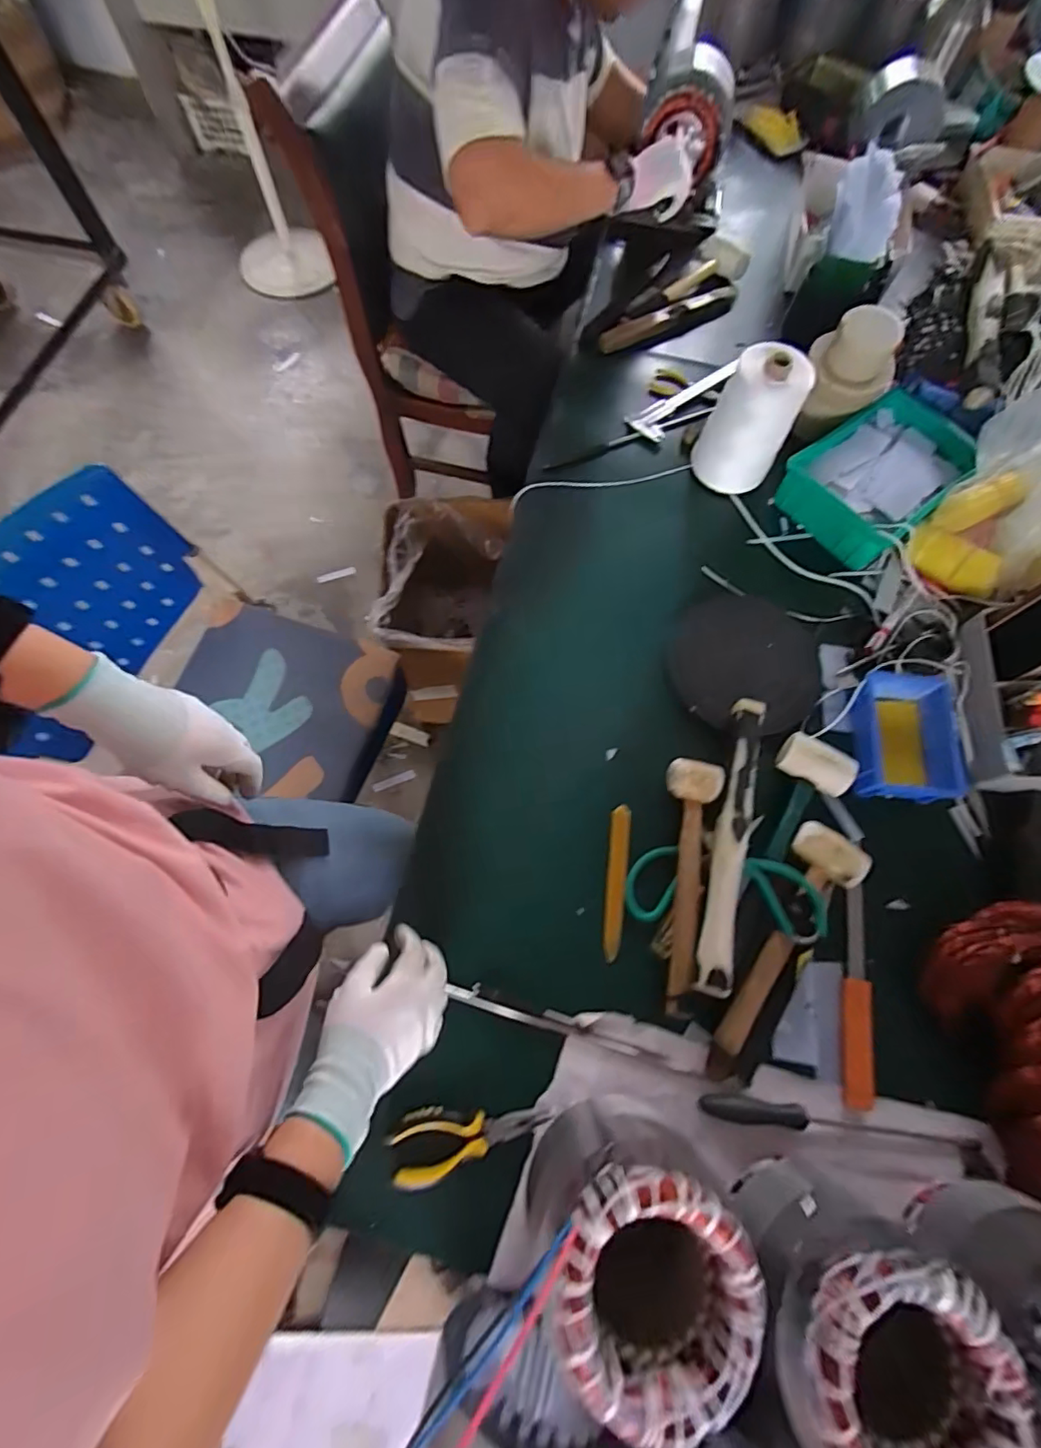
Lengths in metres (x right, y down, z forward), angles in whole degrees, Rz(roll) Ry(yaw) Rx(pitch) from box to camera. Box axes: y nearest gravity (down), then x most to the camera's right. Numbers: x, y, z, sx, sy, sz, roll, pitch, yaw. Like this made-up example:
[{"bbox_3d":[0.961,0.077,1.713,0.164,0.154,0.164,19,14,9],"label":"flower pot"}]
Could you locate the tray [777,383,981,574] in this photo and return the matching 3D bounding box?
[{"bbox_3d":[0.505,-0.349,0.770,0.235,0.068,0.171,-37,75,-13],"label":"tray"}]

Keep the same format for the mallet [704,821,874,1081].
[{"bbox_3d":[0.271,0.233,0.572,0.069,0.037,0.284,36,74,11],"label":"mallet"}]

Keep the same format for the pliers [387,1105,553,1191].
[{"bbox_3d":[-0.050,0.385,0.518,0.149,0.013,0.057,-19,72,-8],"label":"pliers"}]

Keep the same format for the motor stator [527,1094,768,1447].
[{"bbox_3d":[0.090,0.394,0.418,0.134,0.139,0.144,0,70,-1],"label":"motor stator"}]

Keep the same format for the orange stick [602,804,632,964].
[{"bbox_3d":[0.108,0.174,0.609,0.023,0.008,0.165,8,71,2],"label":"orange stick"}]

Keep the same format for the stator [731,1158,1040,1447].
[{"bbox_3d":[0.259,0.453,0.419,0.146,0.153,0.146,-3,71,-2],"label":"stator"}]

